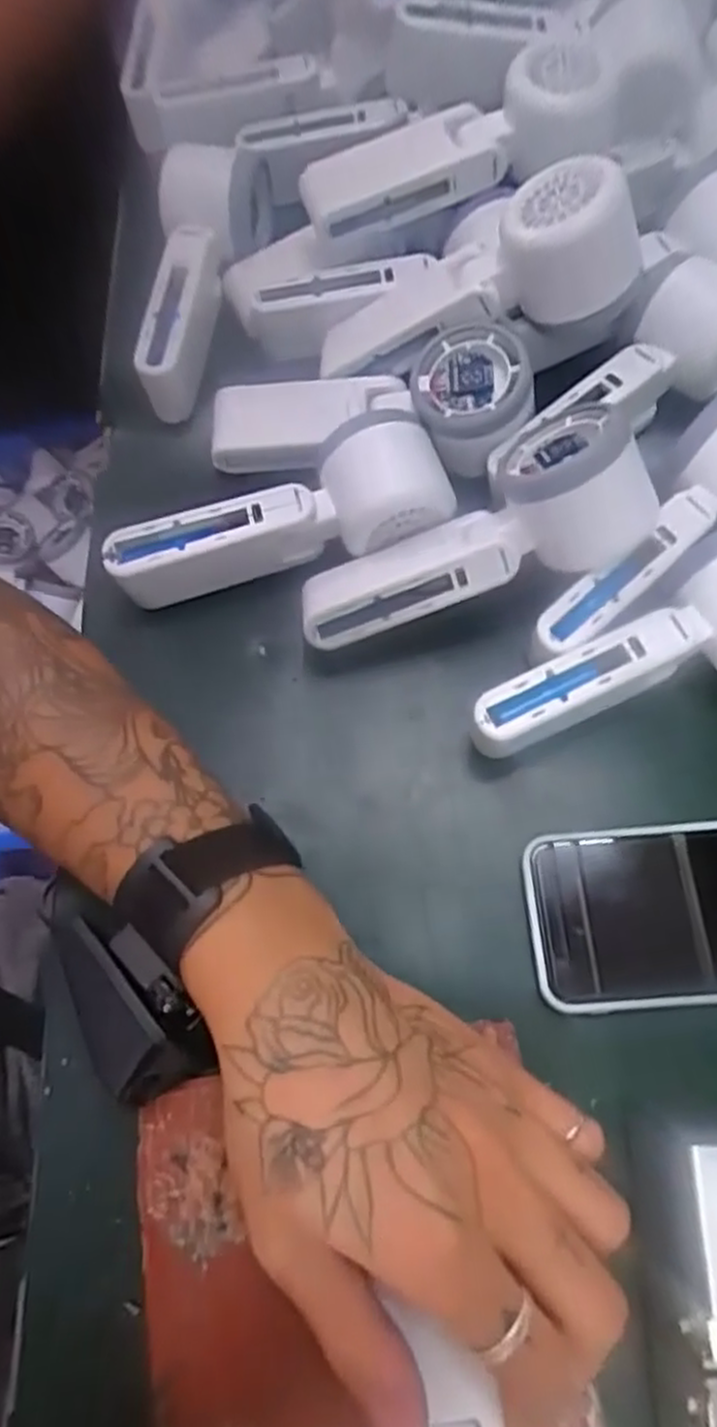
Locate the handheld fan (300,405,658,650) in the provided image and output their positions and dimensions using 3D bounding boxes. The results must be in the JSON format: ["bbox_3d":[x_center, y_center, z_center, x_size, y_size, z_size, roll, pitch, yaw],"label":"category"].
[{"bbox_3d":[0.046,-0.082,0.355,0.164,0.049,0.064,-24,70,10],"label":"handheld fan"}]

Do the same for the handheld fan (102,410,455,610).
[{"bbox_3d":[-0.039,-0.098,0.382,0.163,0.056,0.051,-8,70,-2],"label":"handheld fan"}]

